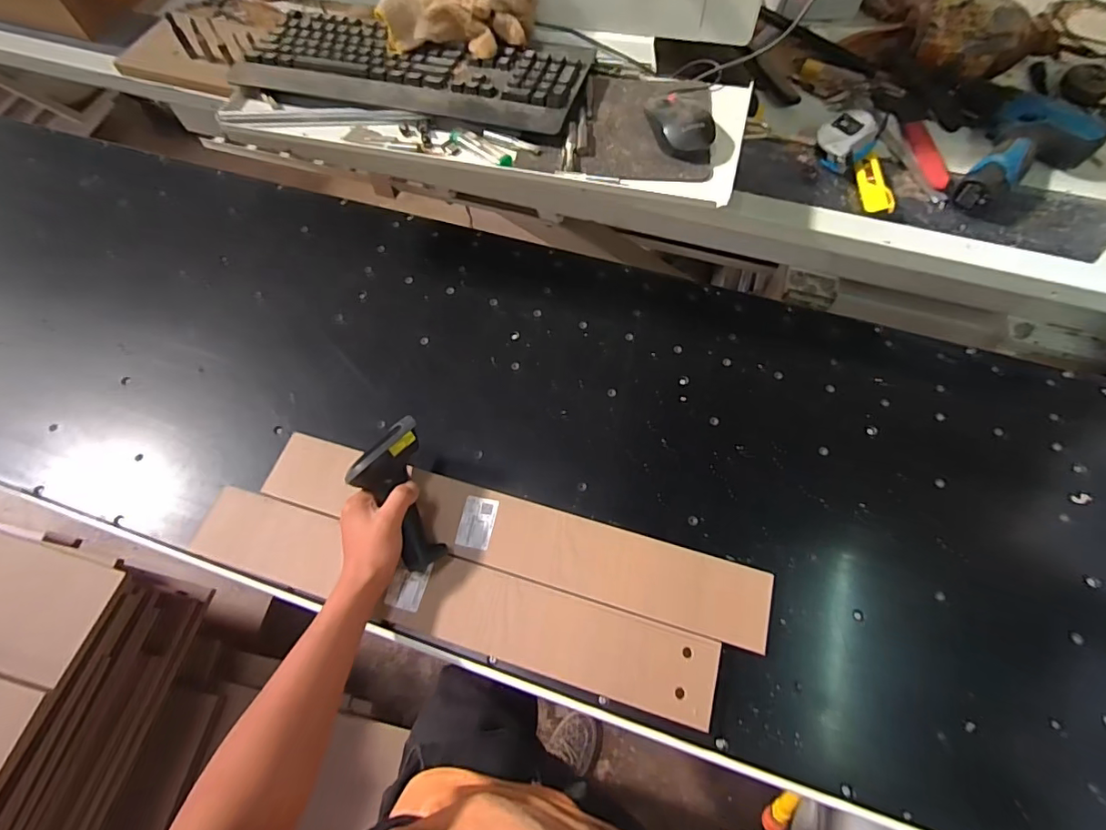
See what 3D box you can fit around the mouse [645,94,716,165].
[{"bbox_3d":[0.147,-0.336,0.588,0.061,0.038,0.107,-9,66,-1],"label":"mouse"}]

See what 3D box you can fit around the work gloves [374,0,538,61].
[{"bbox_3d":[-0.118,-0.508,0.632,0.187,0.075,0.099,6,67,6],"label":"work gloves"}]

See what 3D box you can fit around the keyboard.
[{"bbox_3d":[-0.173,-0.445,0.653,0.437,0.023,0.157,12,67,9],"label":"keyboard"}]

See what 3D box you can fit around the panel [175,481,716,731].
[{"bbox_3d":[-0.124,0.210,0.596,0.618,0.021,0.087,15,68,10],"label":"panel"}]

